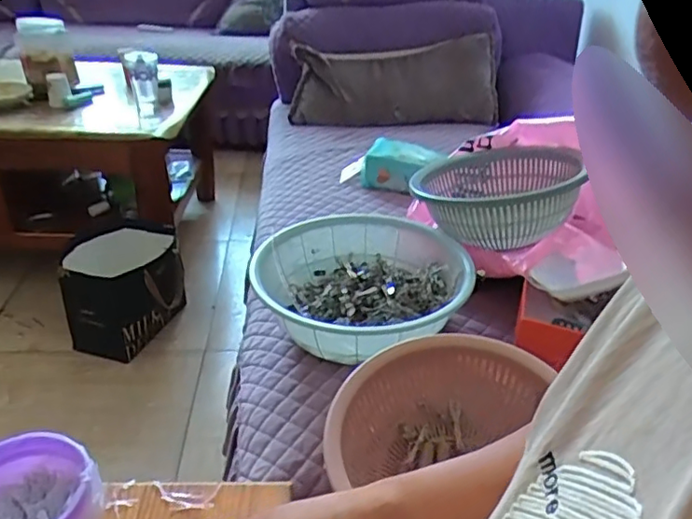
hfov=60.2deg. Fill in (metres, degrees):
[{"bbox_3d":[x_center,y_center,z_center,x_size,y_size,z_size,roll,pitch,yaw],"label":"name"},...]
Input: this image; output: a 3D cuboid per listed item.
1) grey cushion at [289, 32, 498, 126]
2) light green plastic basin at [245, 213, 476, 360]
[{"bbox_3d":[0.144,-0.494,1.691,0.580,0.202,0.210,-10,32,-19],"label":"grey cushion"},{"bbox_3d":[0.021,0.048,0.924,0.317,0.097,0.323,2,30,-1],"label":"light green plastic basin"}]

